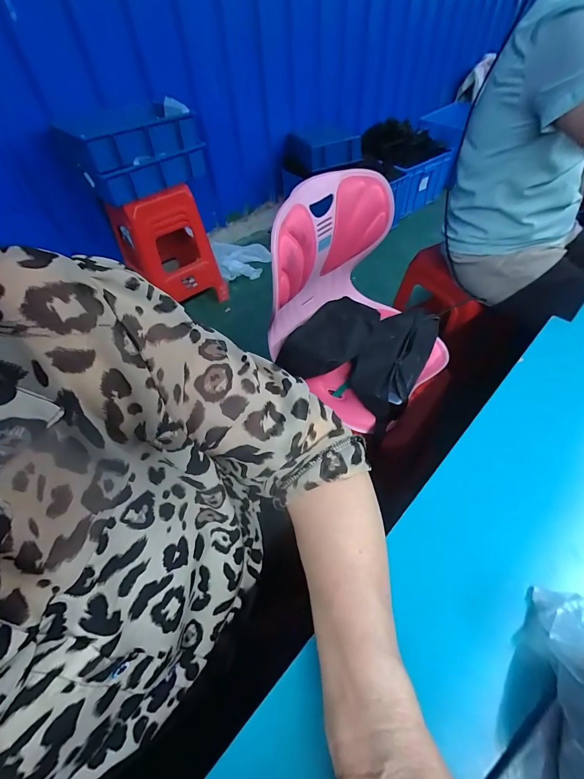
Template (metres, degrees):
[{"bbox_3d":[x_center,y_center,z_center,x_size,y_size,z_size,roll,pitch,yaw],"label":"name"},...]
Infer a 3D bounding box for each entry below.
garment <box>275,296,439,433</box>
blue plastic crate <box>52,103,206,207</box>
[{"bbox_3d":[0.144,-0.086,0.697,0.252,0.100,0.260,22,55,20],"label":"garment"},{"bbox_3d":[-0.570,-0.880,1.264,0.463,0.230,0.264,-34,56,-22],"label":"blue plastic crate"}]

